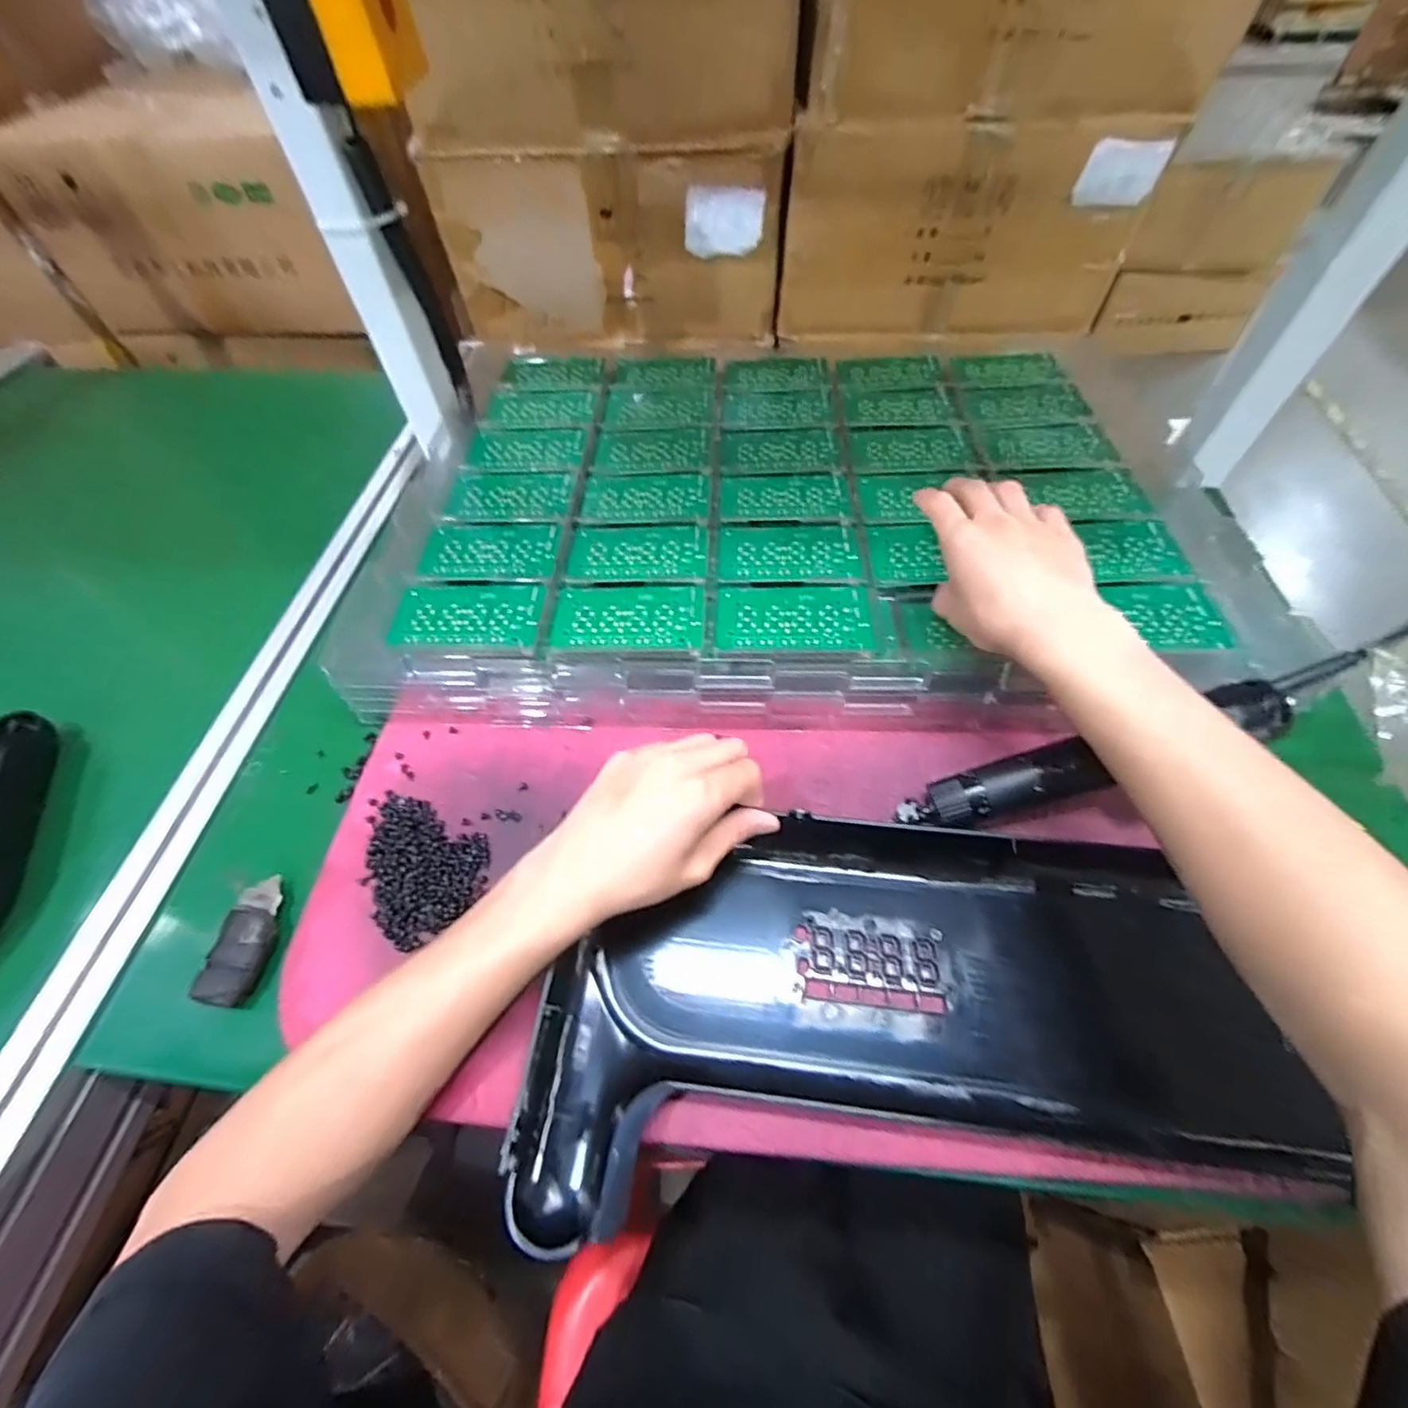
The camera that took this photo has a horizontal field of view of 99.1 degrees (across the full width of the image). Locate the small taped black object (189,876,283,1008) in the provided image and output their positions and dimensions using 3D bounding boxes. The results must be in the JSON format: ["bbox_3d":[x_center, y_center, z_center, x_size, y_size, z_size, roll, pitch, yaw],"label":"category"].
[{"bbox_3d":[-0.280,0.144,0.368,0.031,0.019,0.073,2,57,4],"label":"small taped black object"}]

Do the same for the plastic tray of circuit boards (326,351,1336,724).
[{"bbox_3d":[0.064,-0.175,0.527,0.649,0.049,0.431,1,57,3],"label":"plastic tray of circuit boards"}]

